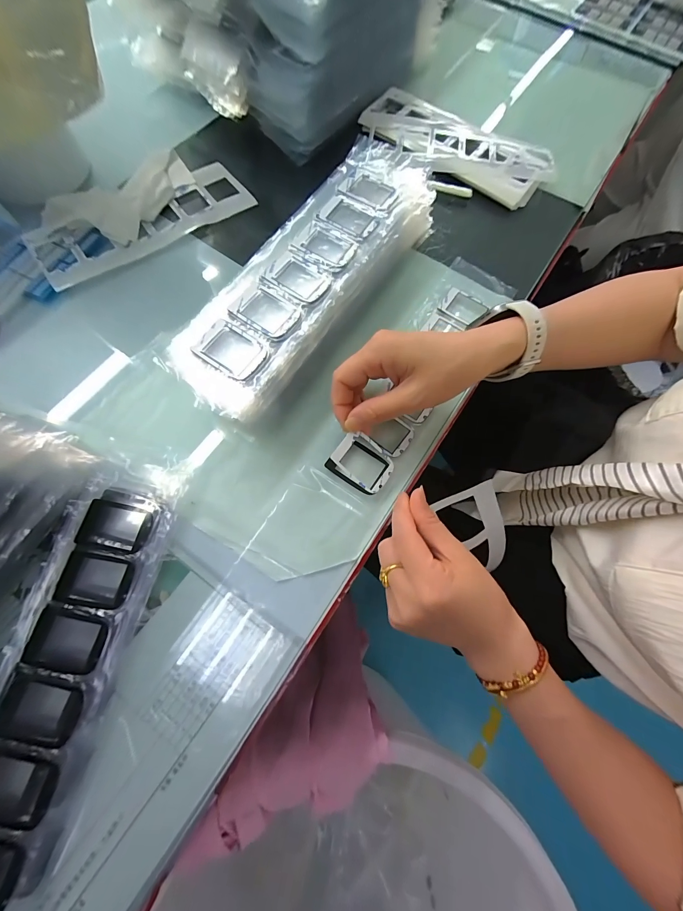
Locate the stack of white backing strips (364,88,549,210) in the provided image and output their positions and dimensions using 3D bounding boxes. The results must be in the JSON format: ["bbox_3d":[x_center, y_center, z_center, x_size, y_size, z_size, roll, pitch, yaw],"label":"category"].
[{"bbox_3d":[0.143,-0.391,0.403,0.235,0.015,0.104,30,74,7],"label":"stack of white backing strips"}]

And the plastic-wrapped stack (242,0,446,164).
[{"bbox_3d":[0.027,-0.525,0.373,0.092,0.129,0.338,38,75,9],"label":"plastic-wrapped stack"}]

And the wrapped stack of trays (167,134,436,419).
[{"bbox_3d":[-0.020,-0.158,0.299,0.099,0.062,0.307,30,74,7],"label":"wrapped stack of trays"}]

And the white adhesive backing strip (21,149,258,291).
[{"bbox_3d":[-0.228,-0.278,0.352,0.228,0.023,0.122,-34,77,-11],"label":"white adhesive backing strip"}]

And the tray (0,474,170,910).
[{"bbox_3d":[-0.203,0.151,0.226,0.084,0.011,0.278,12,73,1],"label":"tray"}]

